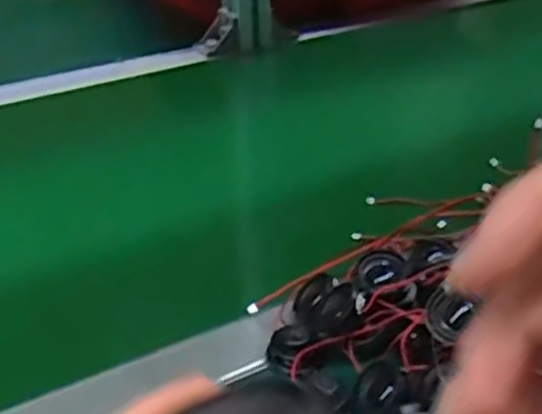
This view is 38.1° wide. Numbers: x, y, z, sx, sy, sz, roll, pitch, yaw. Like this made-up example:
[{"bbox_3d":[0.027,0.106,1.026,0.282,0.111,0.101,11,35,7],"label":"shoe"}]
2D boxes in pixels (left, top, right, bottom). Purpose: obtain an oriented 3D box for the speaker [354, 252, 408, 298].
[{"bbox_3d":[0.059,0.036,0.435,0.028,0.015,0.028,-1,31,1],"label":"speaker"}]

